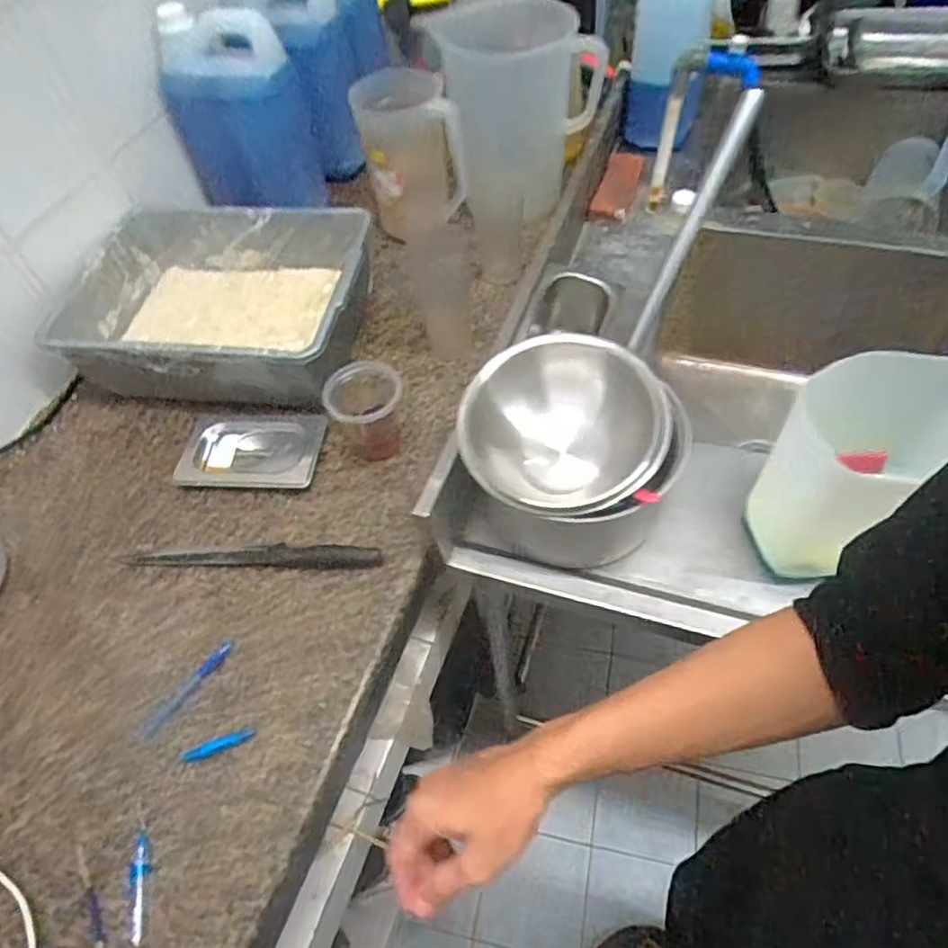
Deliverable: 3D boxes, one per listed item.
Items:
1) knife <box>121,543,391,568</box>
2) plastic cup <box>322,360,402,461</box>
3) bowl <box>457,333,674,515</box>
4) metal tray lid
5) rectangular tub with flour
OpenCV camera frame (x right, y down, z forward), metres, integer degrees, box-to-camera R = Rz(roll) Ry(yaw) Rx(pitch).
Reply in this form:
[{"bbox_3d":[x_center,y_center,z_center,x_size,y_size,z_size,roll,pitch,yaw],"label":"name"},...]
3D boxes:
[{"bbox_3d":[-0.260,0.096,0.761,0.306,0.012,0.030,-1,54,4],"label":"knife"},{"bbox_3d":[-0.134,-0.077,0.810,0.080,0.110,0.081,-2,54,3],"label":"plastic cup"},{"bbox_3d":[0.096,-0.044,0.702,0.207,0.113,0.207,-3,63,6],"label":"bowl"},{"bbox_3d":[-0.289,-0.028,0.845,0.179,0.024,0.119,2,55,6],"label":"metal tray lid"},{"bbox_3d":[-0.349,-0.235,0.931,0.388,0.132,0.300,5,55,9],"label":"rectangular tub with flour"}]

